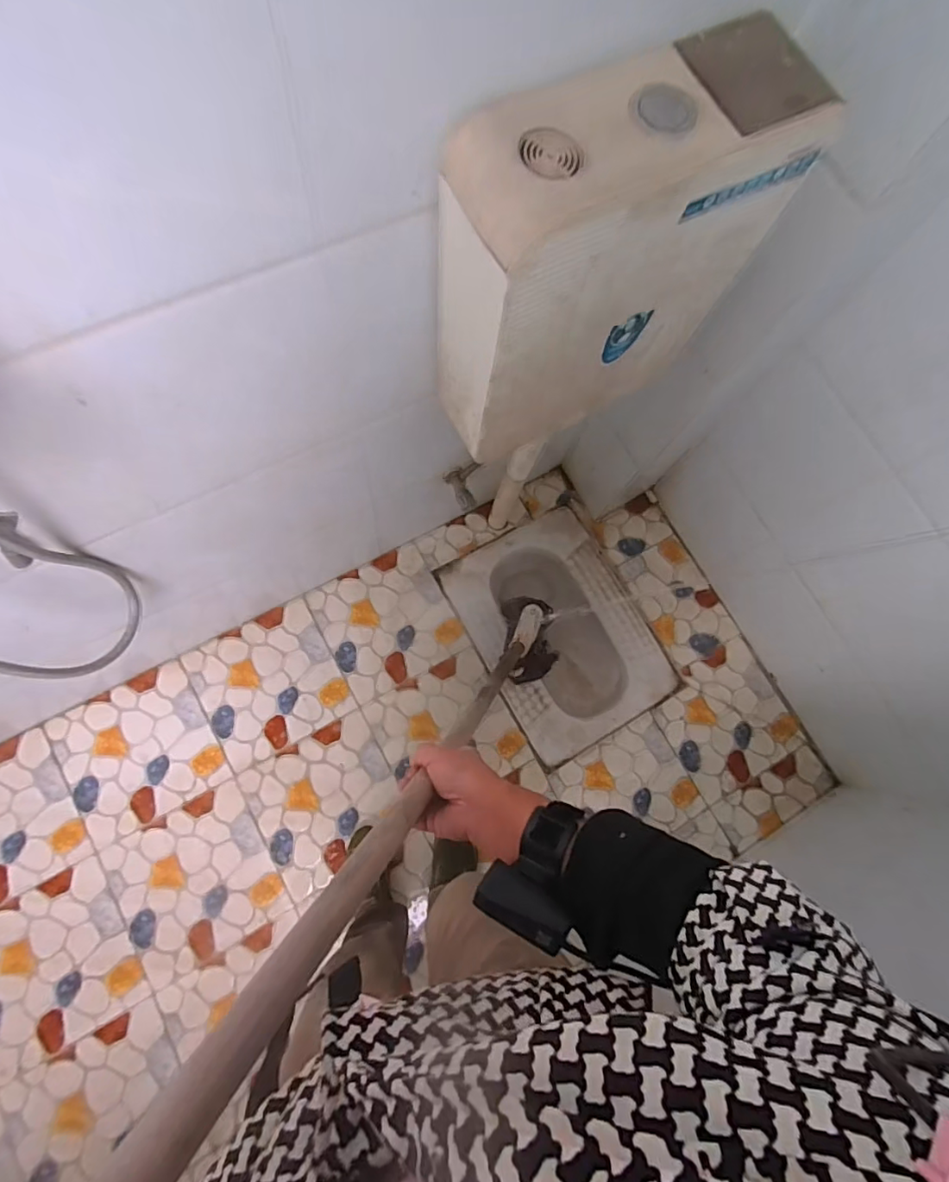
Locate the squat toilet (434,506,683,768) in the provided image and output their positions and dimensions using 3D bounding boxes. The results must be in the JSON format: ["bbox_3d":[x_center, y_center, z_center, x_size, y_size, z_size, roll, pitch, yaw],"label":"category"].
[{"bbox_3d":[0.214,0.097,1.453,0.412,0.268,0.543,-28,86,-4],"label":"squat toilet"}]

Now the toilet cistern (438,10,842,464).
[{"bbox_3d":[0.137,-0.357,0.629,0.361,0.369,0.155,-25,86,-4],"label":"toilet cistern"}]

